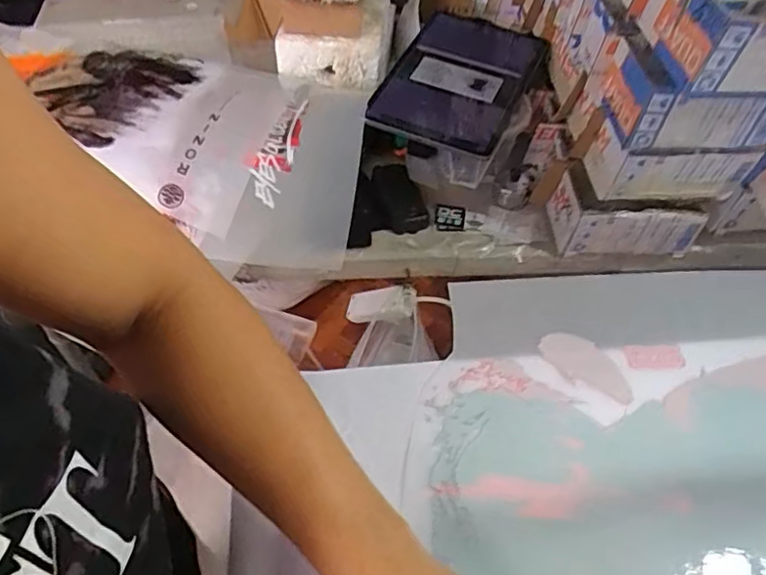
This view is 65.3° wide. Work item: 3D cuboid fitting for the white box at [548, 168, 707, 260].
[{"bbox_3d":[0.287,-0.090,0.713,0.154,0.076,0.086,-1,54,-5],"label":"white box"}]

